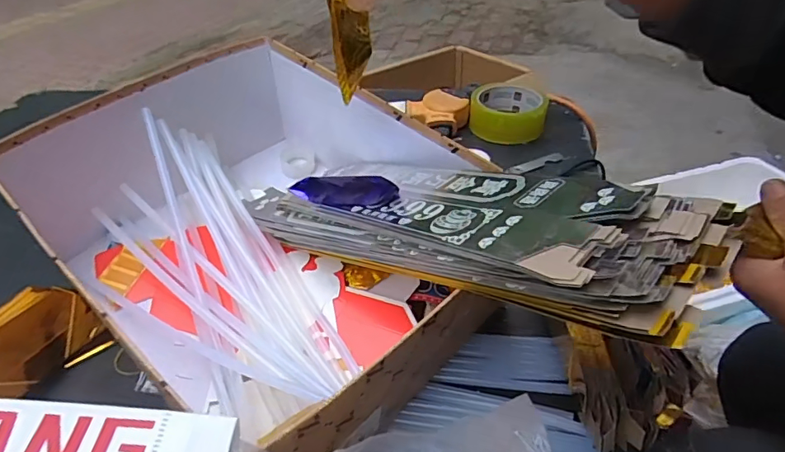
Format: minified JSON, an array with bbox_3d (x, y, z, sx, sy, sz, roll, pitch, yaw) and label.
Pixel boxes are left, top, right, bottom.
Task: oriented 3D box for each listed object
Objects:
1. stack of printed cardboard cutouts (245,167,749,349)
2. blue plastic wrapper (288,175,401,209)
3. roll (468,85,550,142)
[{"bbox_3d":[0.012,-0.006,0.329,0.349,0.029,0.095,8,35,43],"label":"stack of printed cardboard cutouts"},{"bbox_3d":[-0.036,-0.026,0.358,0.095,0.018,0.023,4,36,33],"label":"blue plastic wrapper"},{"bbox_3d":[0.145,-0.146,0.620,0.092,0.037,0.079,4,38,9],"label":"roll"}]

